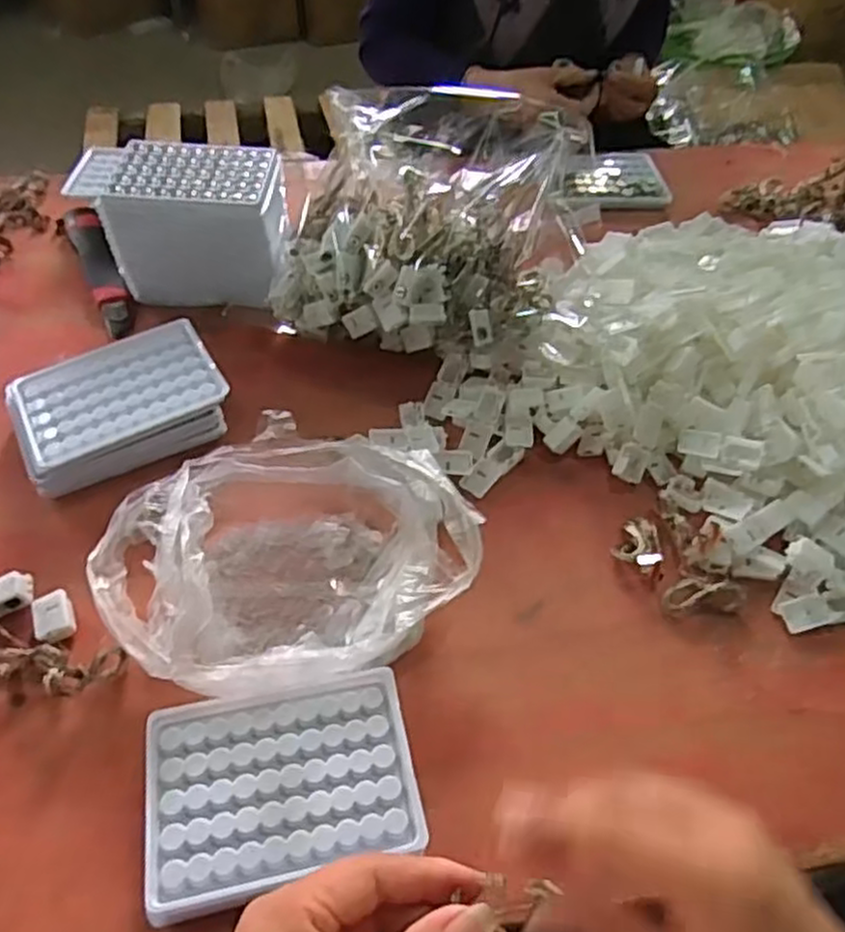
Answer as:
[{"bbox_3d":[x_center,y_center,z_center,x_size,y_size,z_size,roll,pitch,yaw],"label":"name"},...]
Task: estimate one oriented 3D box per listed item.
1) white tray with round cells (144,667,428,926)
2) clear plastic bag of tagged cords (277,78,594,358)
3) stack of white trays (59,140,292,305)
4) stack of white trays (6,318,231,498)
[{"bbox_3d":[-0.070,0.163,0.379,0.129,0.022,0.096,-8,51,-9],"label":"white tray with round cells"},{"bbox_3d":[0.008,-0.184,0.578,0.233,0.157,0.163,11,50,7],"label":"clear plastic bag of tagged cords"},{"bbox_3d":[-0.184,-0.198,0.622,0.141,0.103,0.096,2,50,-1],"label":"stack of white trays"},{"bbox_3d":[-0.214,-0.042,0.530,0.138,0.044,0.099,-22,54,-19],"label":"stack of white trays"}]

